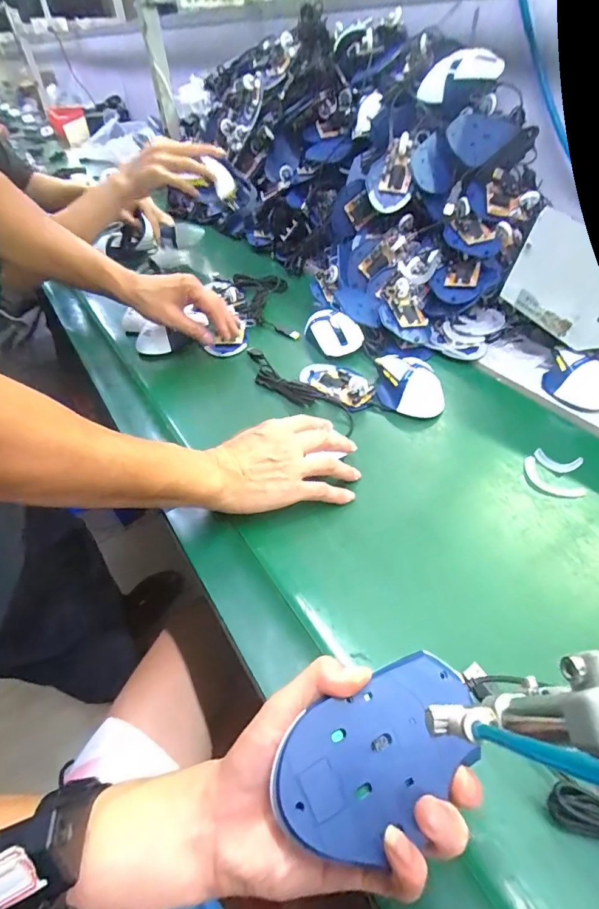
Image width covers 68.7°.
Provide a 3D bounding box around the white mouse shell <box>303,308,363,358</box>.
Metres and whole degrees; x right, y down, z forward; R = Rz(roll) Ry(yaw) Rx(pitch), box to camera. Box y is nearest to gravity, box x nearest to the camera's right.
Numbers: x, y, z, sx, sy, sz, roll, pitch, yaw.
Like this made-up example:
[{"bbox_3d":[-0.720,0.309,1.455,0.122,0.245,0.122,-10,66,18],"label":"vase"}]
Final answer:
[{"bbox_3d":[0.055,-0.183,0.654,0.066,0.033,0.083,-18,47,-13],"label":"white mouse shell"}]

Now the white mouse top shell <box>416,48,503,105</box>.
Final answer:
[{"bbox_3d":[0.263,-0.615,0.715,0.130,0.045,0.065,-18,87,-6],"label":"white mouse top shell"}]

